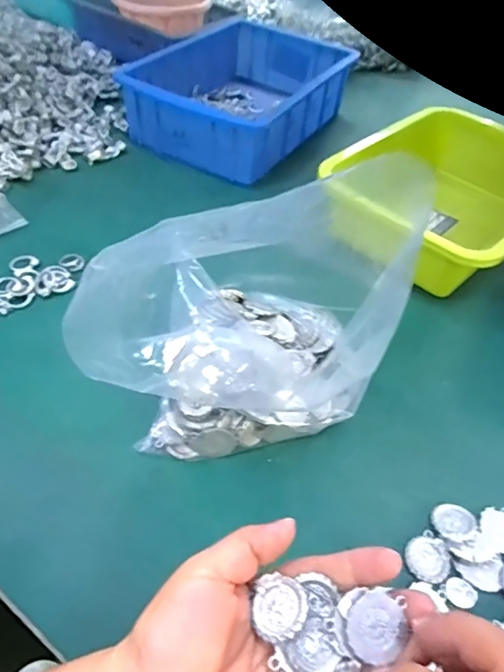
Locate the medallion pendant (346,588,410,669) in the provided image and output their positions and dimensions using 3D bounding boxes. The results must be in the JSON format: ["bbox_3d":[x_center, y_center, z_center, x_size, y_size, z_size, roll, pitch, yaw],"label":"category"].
[{"bbox_3d":[0.057,0.131,0.228,0.025,0.004,0.031,28,74,2],"label":"medallion pendant"}]

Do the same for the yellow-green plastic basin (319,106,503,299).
[{"bbox_3d":[0.208,-0.148,0.533,0.188,0.077,0.226,37,54,23],"label":"yellow-green plastic basin"}]

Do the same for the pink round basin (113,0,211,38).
[{"bbox_3d":[-0.136,-0.496,0.768,0.144,0.055,0.110,-1,49,-8],"label":"pink round basin"}]

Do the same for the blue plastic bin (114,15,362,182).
[{"bbox_3d":[-0.017,-0.331,0.681,0.214,0.077,0.280,28,51,17],"label":"blue plastic bin"}]

